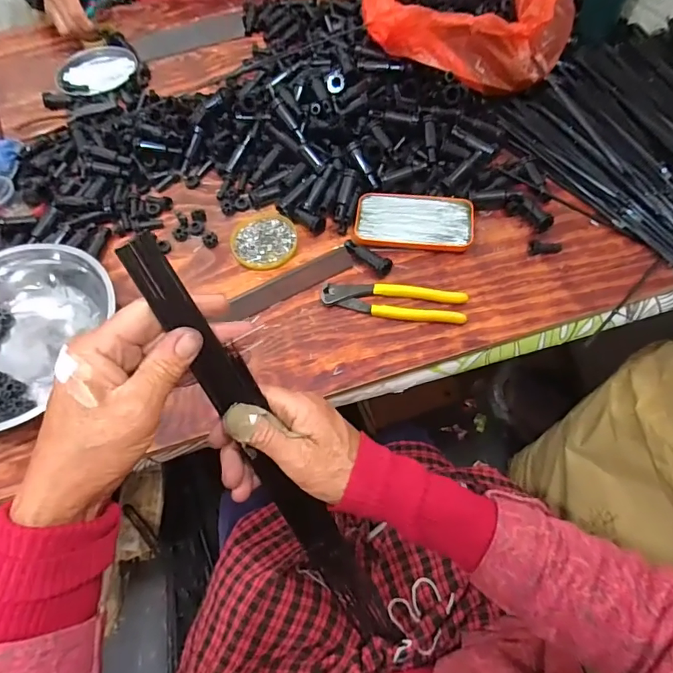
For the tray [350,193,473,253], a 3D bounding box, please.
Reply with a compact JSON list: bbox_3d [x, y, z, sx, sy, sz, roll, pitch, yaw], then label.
[{"bbox_3d":[0.097,-0.148,0.570,0.144,0.017,0.074,2,62,4],"label":"tray"}]

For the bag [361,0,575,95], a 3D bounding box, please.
[{"bbox_3d":[0.189,-0.472,0.641,0.289,0.094,0.255,11,63,9],"label":"bag"}]

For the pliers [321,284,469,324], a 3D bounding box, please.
[{"bbox_3d":[0.066,-0.040,0.523,0.164,0.013,0.040,5,62,5],"label":"pliers"}]

